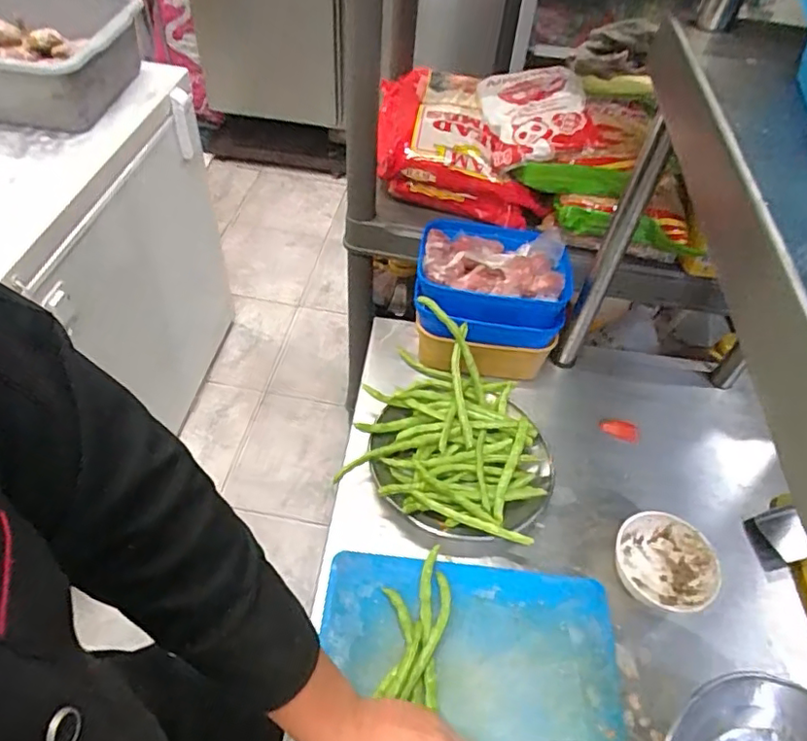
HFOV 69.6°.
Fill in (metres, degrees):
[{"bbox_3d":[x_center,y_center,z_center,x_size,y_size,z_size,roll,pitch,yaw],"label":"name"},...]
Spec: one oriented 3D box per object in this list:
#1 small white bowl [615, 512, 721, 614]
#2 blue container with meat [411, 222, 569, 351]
[{"bbox_3d":[0.293,0.216,0.652,0.101,0.046,0.095,3,51,-3],"label":"small white bowl"},{"bbox_3d":[0.121,-0.131,0.801,0.204,0.088,0.189,10,50,3],"label":"blue container with meat"}]

